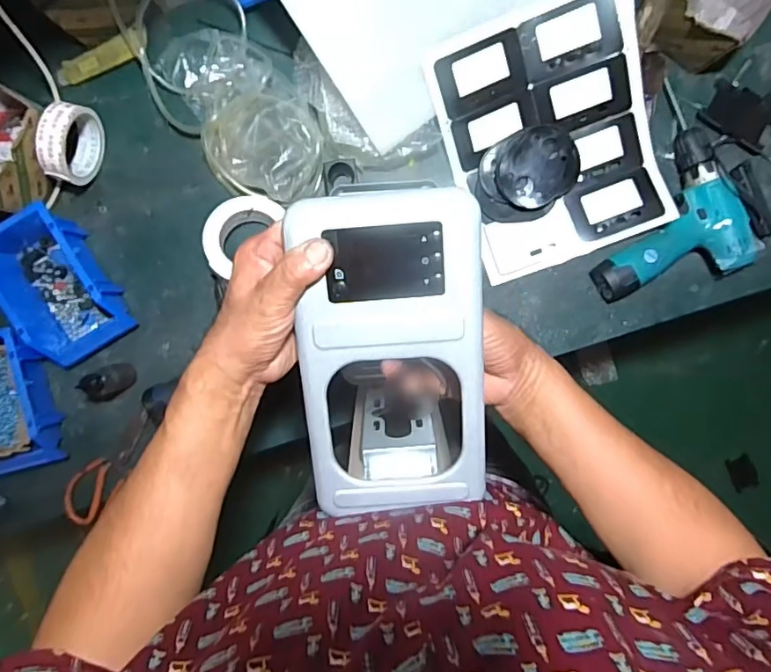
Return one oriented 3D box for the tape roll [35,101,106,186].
[{"bbox_3d":[-0.395,-0.241,0.683,0.032,0.091,0.094,15,94,-1],"label":"tape roll"}]

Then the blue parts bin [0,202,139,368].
[{"bbox_3d":[-0.422,-0.062,0.706,0.122,0.083,0.187,-26,93,2],"label":"blue parts bin"}]

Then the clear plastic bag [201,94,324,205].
[{"bbox_3d":[-0.159,-0.244,0.704,0.154,0.045,0.133,14,94,-1],"label":"clear plastic bag"}]

